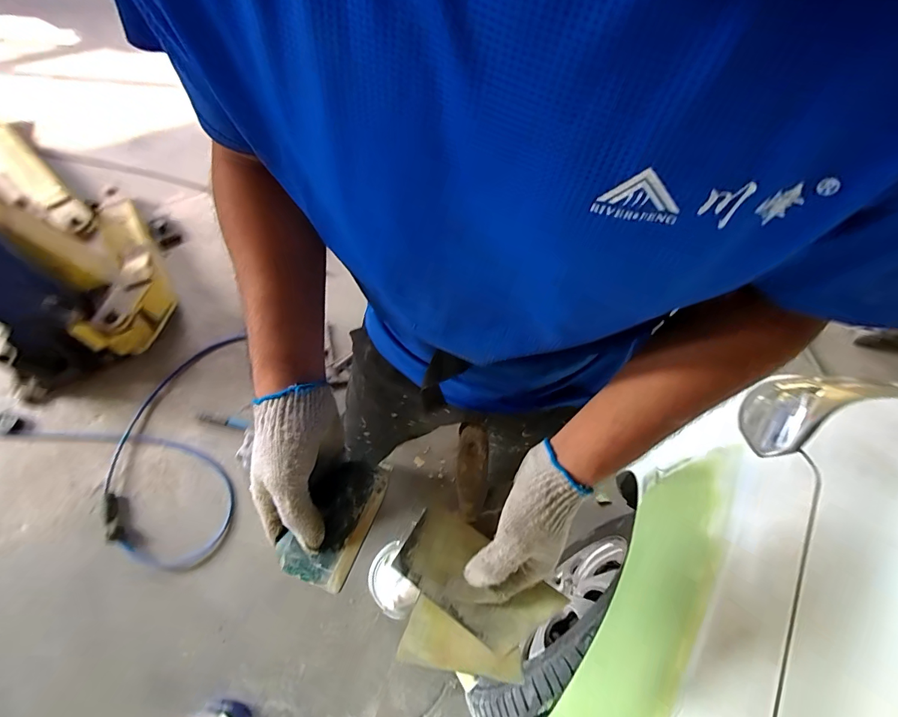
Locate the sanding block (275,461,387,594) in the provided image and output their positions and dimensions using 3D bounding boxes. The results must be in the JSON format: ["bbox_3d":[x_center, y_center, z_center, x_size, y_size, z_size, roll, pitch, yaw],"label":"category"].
[{"bbox_3d":[-0.096,0.134,0.342,0.064,0.024,0.095,17,66,7],"label":"sanding block"}]

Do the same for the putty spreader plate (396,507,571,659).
[{"bbox_3d":[0.021,0.199,0.367,0.139,0.014,0.073,31,81,16],"label":"putty spreader plate"}]

